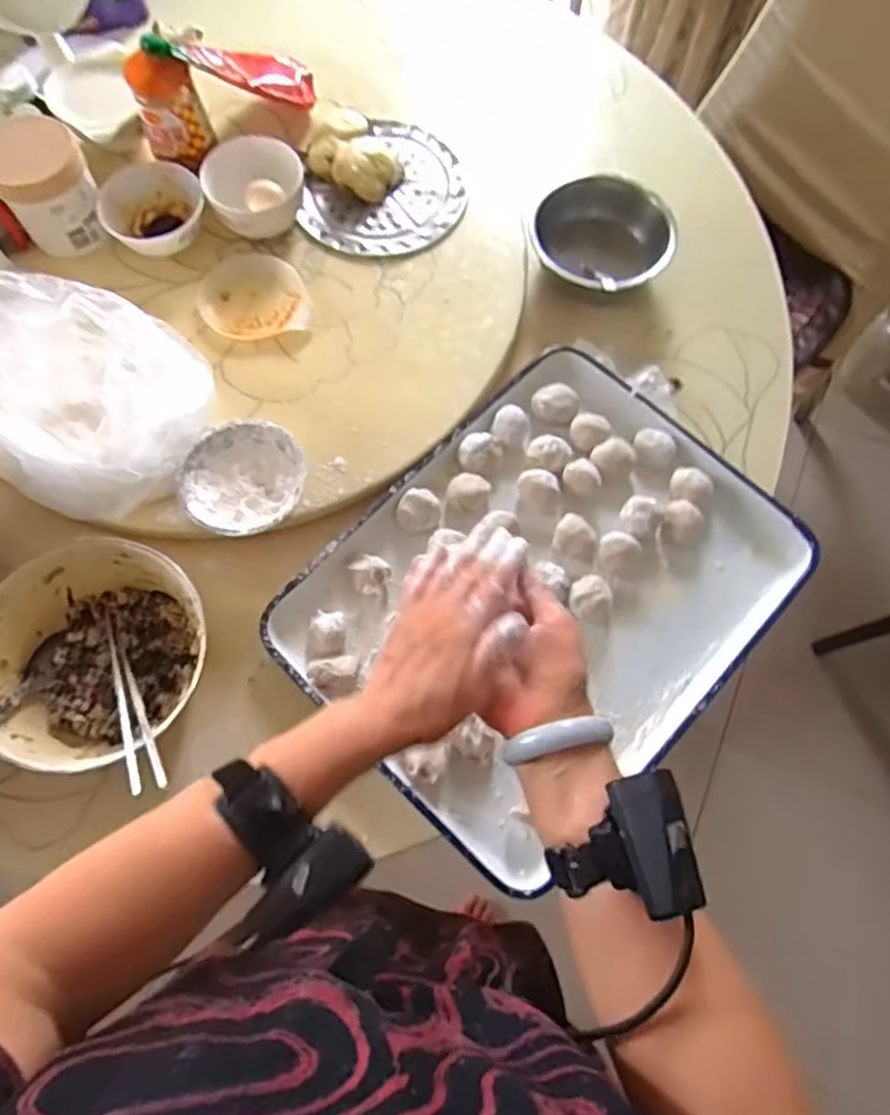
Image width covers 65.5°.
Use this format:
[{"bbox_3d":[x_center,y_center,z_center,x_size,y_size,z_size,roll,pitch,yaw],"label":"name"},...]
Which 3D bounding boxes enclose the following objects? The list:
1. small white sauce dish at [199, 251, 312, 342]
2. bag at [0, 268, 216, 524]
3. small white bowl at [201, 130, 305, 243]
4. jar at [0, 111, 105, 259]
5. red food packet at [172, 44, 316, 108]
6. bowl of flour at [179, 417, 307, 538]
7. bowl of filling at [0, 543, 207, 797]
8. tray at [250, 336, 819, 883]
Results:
[{"bbox_3d":[-0.213,-0.292,0.769,0.110,0.018,0.107,0,70,-1],"label":"small white sauce dish"},{"bbox_3d":[-0.322,-0.152,0.646,0.181,0.142,0.200,-31,74,-11],"label":"bag"},{"bbox_3d":[-0.213,-0.417,0.777,0.104,0.076,0.086,-21,72,-8],"label":"small white bowl"},{"bbox_3d":[-0.435,-0.407,0.762,0.094,0.093,0.112,-31,74,-11],"label":"jar"},{"bbox_3d":[-0.234,-0.570,0.802,0.182,0.032,0.067,-25,69,-46],"label":"red food packet"},{"bbox_3d":[-0.195,-0.073,0.682,0.115,0.038,0.117,0,70,-1],"label":"bowl of flour"},{"bbox_3d":[-0.317,0.092,0.625,0.189,0.084,0.197,0,70,-1],"label":"bowl of filling"},{"bbox_3d":[0.104,0.028,0.692,0.361,0.046,0.465,42,75,13],"label":"tray"}]

